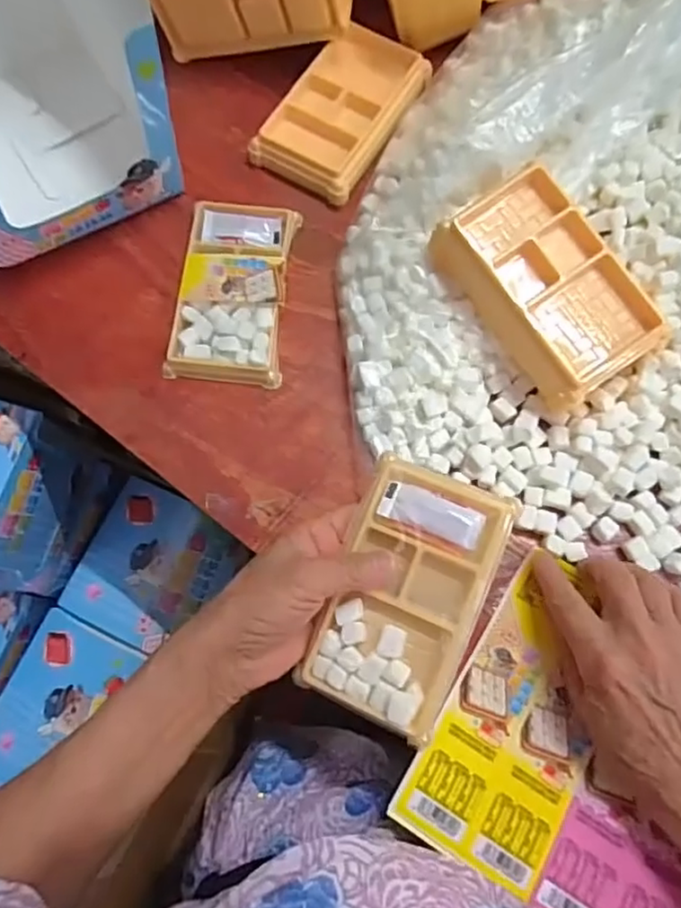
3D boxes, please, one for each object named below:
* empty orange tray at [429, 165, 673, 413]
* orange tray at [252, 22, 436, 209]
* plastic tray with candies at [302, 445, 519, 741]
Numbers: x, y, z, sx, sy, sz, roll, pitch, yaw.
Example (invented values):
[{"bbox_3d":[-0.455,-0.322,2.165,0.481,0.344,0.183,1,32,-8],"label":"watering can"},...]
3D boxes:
[{"bbox_3d":[0.128,-0.104,0.383,0.083,0.045,0.142,-36,78,-9],"label":"empty orange tray"},{"bbox_3d":[0.003,-0.260,0.457,0.083,0.018,0.136,31,76,9],"label":"orange tray"},{"bbox_3d":[0.036,0.075,0.327,0.077,0.027,0.132,22,78,6],"label":"plastic tray with candies"}]

